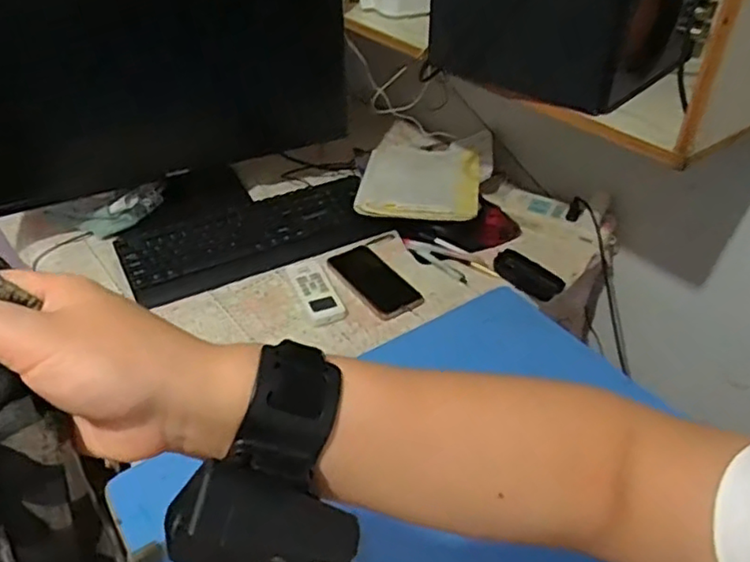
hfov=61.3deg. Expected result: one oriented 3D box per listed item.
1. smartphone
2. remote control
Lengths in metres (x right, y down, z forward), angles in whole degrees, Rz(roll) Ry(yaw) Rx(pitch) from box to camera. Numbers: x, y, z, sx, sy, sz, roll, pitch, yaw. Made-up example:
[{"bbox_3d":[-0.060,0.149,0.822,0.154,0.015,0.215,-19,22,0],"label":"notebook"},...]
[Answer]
[{"bbox_3d":[-0.006,-0.004,0.988,0.077,0.014,0.175,-22,44,-25],"label":"smartphone"},{"bbox_3d":[-0.091,0.013,0.964,0.058,0.021,0.149,-16,42,-19],"label":"remote control"}]

